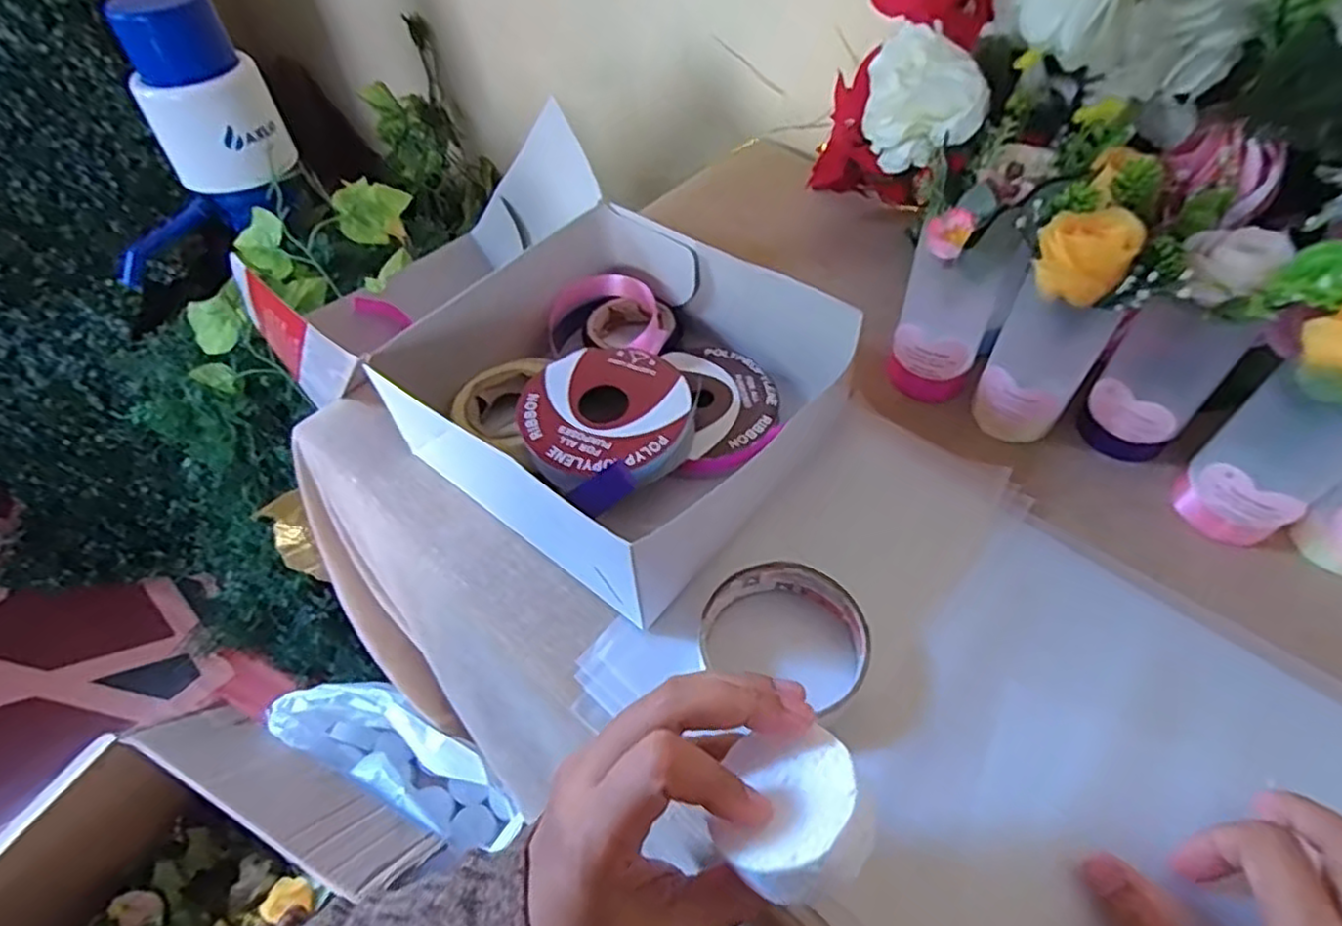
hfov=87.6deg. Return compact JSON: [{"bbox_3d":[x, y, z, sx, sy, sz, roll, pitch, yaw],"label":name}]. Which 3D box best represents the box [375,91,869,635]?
[{"bbox_3d":[-0.026,-0.048,0.416,0.214,0.075,0.198,33,61,23],"label":"box"}]

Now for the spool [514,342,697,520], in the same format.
[{"bbox_3d":[-0.041,-0.025,0.407,0.095,0.031,0.106,31,60,22],"label":"spool"}]

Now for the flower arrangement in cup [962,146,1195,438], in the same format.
[{"bbox_3d":[0.210,-0.078,0.376,0.053,0.150,0.061,-4,53,-1],"label":"flower arrangement in cup"}]

